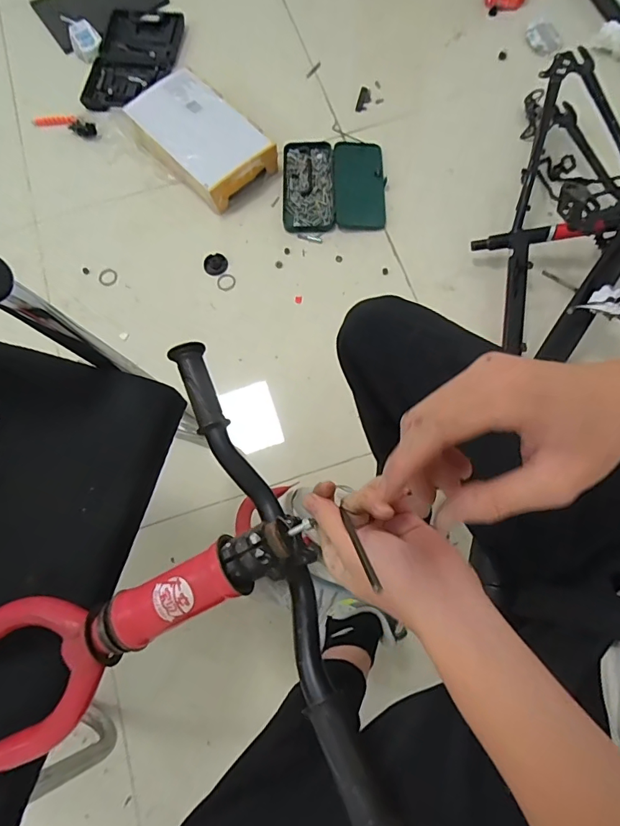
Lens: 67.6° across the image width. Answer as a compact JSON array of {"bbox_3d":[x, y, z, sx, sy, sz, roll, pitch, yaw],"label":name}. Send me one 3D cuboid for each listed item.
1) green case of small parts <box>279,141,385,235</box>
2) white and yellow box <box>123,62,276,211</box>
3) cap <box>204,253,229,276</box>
[{"bbox_3d":[0.058,-0.548,1.122,0.247,0.032,0.247,-2,74,-1],"label":"green case of small parts"},{"bbox_3d":[-0.261,-0.657,1.112,0.329,0.099,0.195,42,78,11],"label":"white and yellow box"},{"bbox_3d":[-0.220,-0.348,1.083,0.055,0.011,0.056,0,74,0],"label":"cap"}]

